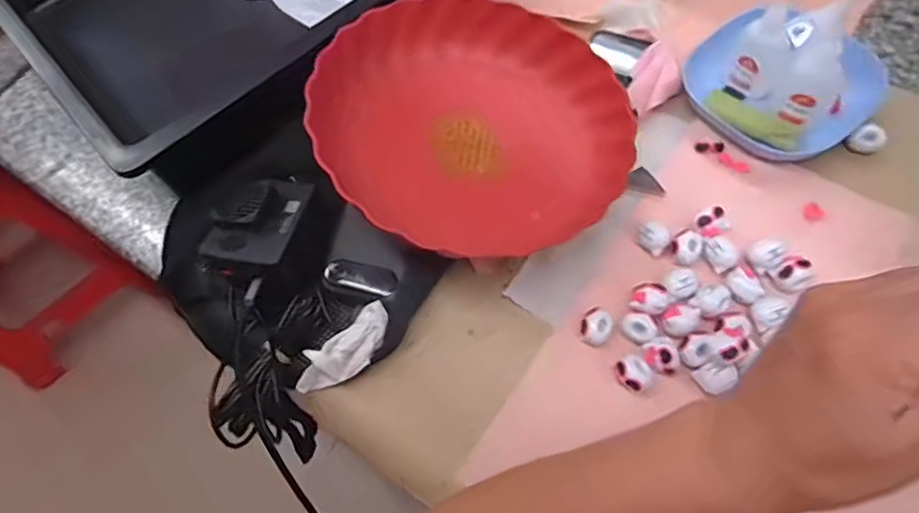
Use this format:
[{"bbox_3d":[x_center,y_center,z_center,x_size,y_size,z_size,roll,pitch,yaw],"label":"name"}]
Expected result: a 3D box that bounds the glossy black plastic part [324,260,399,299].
[{"bbox_3d":[-0.076,0.015,0.450,0.059,0.010,0.022,13,64,7],"label":"glossy black plastic part"}]

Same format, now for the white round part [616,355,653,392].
[{"bbox_3d":[0.120,0.081,0.406,0.020,0.017,0.024,-40,67,-12],"label":"white round part"}]

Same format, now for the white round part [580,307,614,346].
[{"bbox_3d":[0.098,0.052,0.423,0.021,0.015,0.026,32,72,19],"label":"white round part"}]

